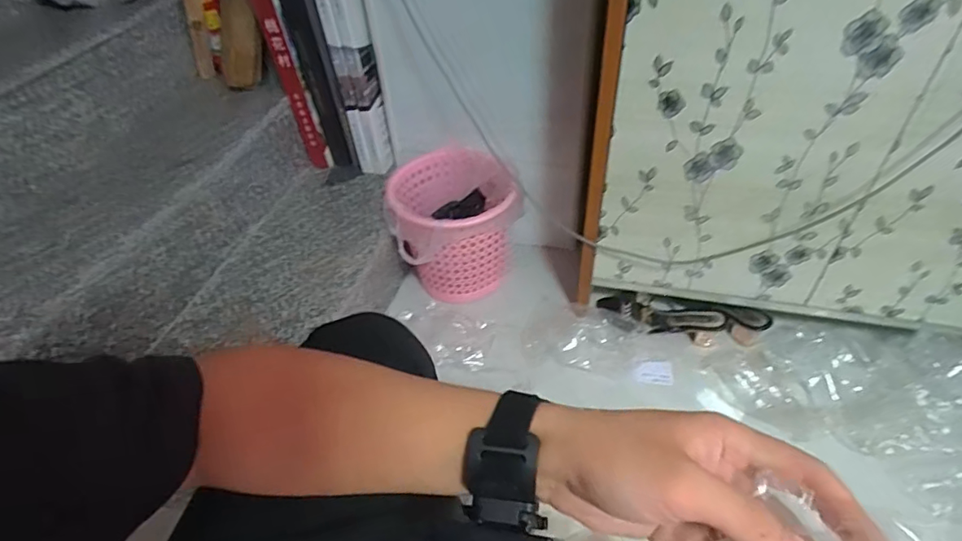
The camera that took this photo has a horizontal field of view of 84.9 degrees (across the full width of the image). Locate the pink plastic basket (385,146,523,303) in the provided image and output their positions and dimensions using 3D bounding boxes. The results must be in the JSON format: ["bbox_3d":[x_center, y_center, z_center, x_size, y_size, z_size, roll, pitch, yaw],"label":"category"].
[{"bbox_3d":[-0.053,-0.086,1.072,0.233,0.233,0.226,-9,44,-5],"label":"pink plastic basket"}]

